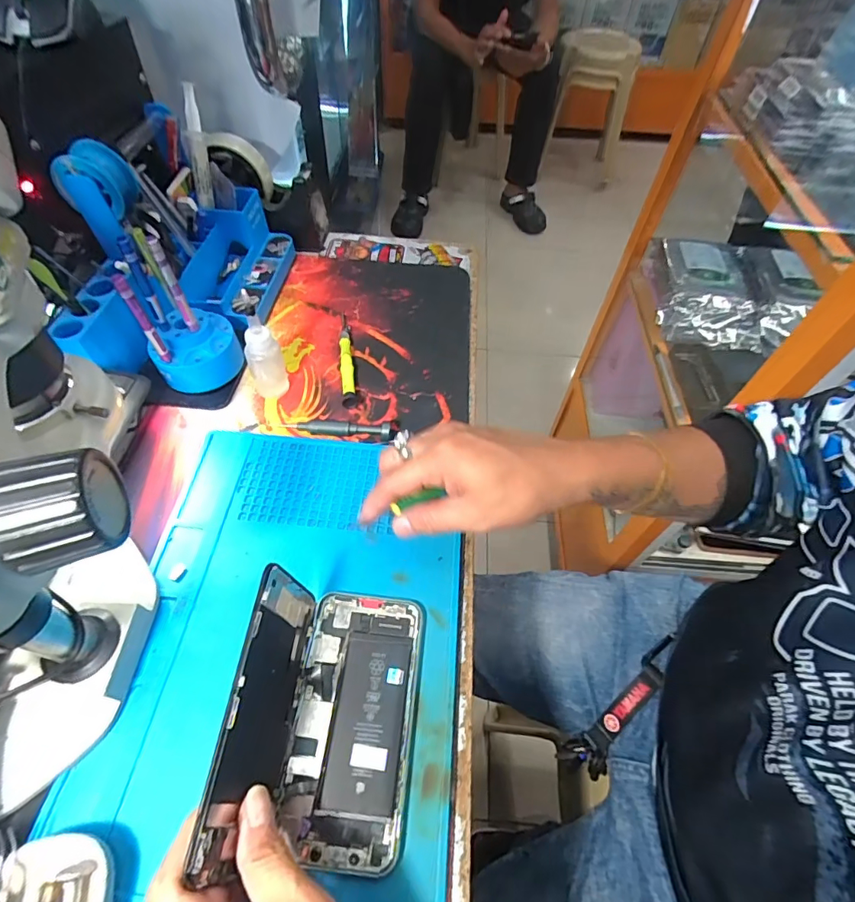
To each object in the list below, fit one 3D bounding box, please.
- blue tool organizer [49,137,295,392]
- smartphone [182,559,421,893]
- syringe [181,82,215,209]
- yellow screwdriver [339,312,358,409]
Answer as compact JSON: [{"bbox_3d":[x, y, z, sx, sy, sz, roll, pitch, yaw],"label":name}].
[{"bbox_3d":[-0.235,-0.190,0.458,0.140,0.152,0.251,6,55,1],"label":"blue tool organizer"},{"bbox_3d":[-0.054,0.146,0.275,0.094,0.074,0.147,5,55,0],"label":"smartphone"},{"bbox_3d":[-0.243,-0.321,0.509,0.019,0.111,0.021,5,33,-1],"label":"syringe"},{"bbox_3d":[-0.083,-0.097,0.488,0.013,0.011,0.131,-5,56,-8],"label":"yellow screwdriver"}]

